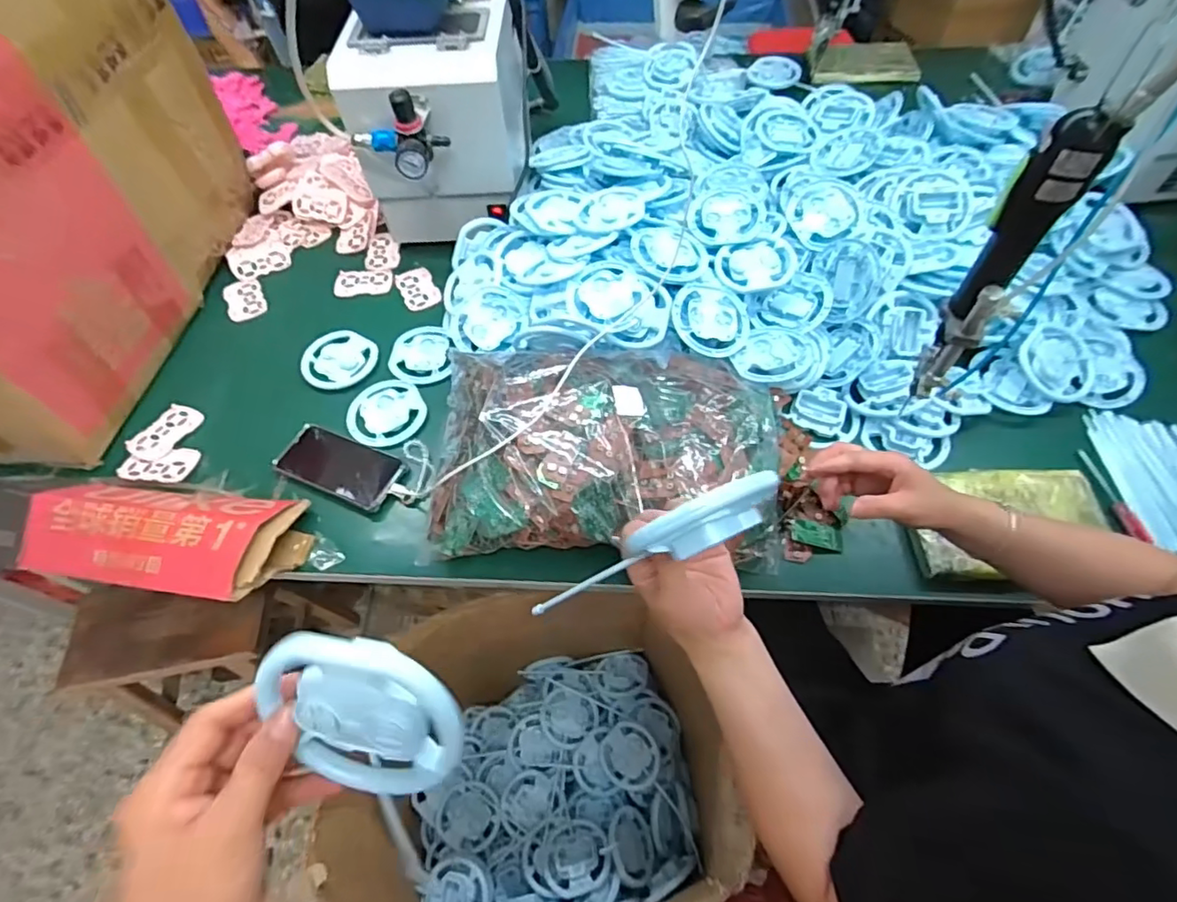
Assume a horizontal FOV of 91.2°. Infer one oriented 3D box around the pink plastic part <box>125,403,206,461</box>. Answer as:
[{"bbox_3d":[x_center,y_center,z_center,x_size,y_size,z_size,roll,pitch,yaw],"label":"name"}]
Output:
[{"bbox_3d":[-0.571,-0.025,0.777,0.068,0.014,0.088,17,60,13],"label":"pink plastic part"}]

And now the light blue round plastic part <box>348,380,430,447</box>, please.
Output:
[{"bbox_3d":[-0.274,-0.052,0.782,0.099,0.006,0.112,-33,62,-16],"label":"light blue round plastic part"}]

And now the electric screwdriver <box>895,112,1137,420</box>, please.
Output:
[{"bbox_3d":[0.345,-0.150,0.499,0.047,0.271,0.054,32,65,21],"label":"electric screwdriver"}]

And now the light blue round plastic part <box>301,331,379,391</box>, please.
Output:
[{"bbox_3d":[-0.365,-0.134,0.838,0.112,0.005,0.100,30,64,20],"label":"light blue round plastic part"}]

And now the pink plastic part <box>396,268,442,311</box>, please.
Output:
[{"bbox_3d":[-0.271,-0.260,0.919,0.056,0.009,0.098,-23,60,-11],"label":"pink plastic part"}]

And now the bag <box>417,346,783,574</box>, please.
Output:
[{"bbox_3d":[0.027,-0.010,0.678,0.385,0.114,0.270,2,58,4],"label":"bag"}]

